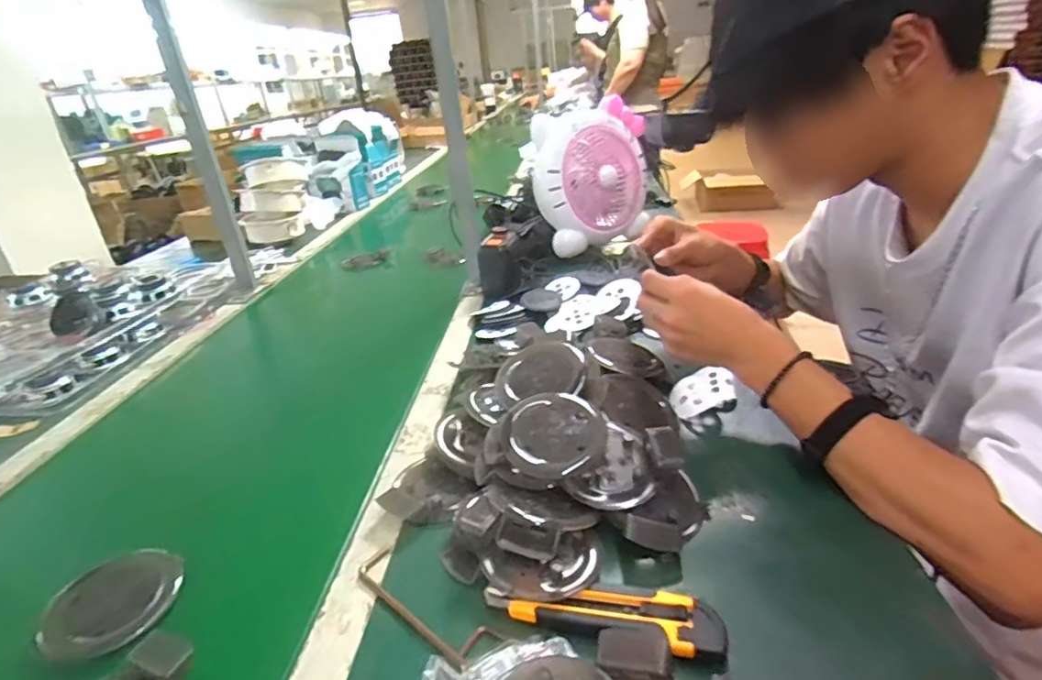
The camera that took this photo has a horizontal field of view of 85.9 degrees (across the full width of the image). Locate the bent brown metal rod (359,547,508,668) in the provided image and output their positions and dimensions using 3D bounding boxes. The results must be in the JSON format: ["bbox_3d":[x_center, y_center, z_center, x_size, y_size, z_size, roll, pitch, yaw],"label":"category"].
[{"bbox_3d":[-0.072,0.191,0.407,0.136,0.006,0.033,19,35,39],"label":"bent brown metal rod"}]

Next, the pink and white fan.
[{"bbox_3d":[0.136,-0.315,1.067,0.110,0.237,0.241,21,36,41],"label":"pink and white fan"}]

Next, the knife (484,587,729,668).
[{"bbox_3d":[0.055,0.182,0.378,0.157,0.016,0.042,5,28,20],"label":"knife"}]

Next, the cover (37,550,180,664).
[{"bbox_3d":[-0.310,0.200,0.430,0.079,0.015,0.091,20,30,21],"label":"cover"}]

